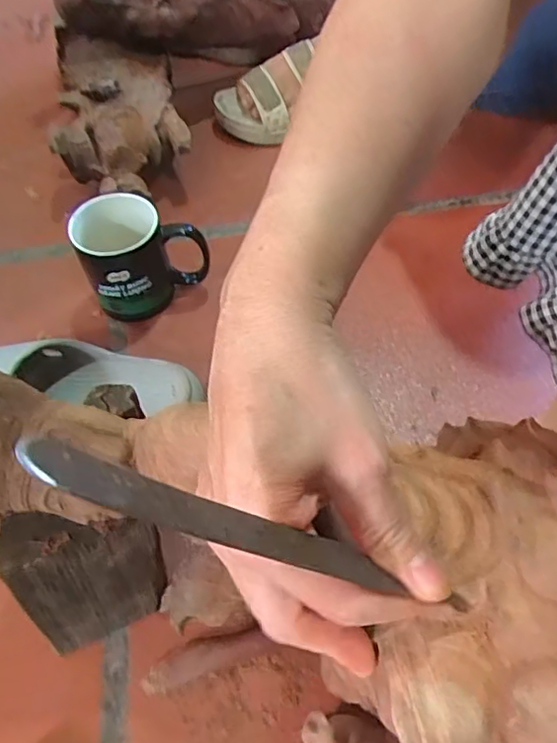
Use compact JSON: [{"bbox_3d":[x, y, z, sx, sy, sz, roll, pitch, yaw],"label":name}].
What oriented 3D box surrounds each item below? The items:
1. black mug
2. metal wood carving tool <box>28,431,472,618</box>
[{"bbox_3d":[-0.128,-0.110,0.556,0.108,0.096,0.074,-22,60,-12],"label":"black mug"},{"bbox_3d":[0.004,0.054,0.185,0.004,0.172,0.019,-52,35,14],"label":"metal wood carving tool"}]

